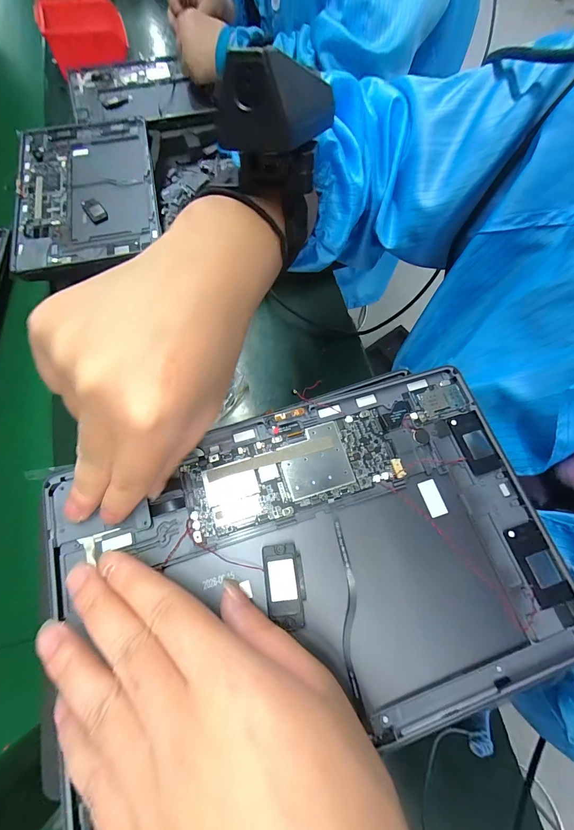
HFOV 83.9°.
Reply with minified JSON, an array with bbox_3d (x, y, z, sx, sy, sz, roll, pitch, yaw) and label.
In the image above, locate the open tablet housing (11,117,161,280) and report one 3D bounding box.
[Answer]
[{"bbox_3d":[-0.256,-0.284,0.410,0.169,0.018,0.248,-12,71,-5],"label":"open tablet housing"}]

